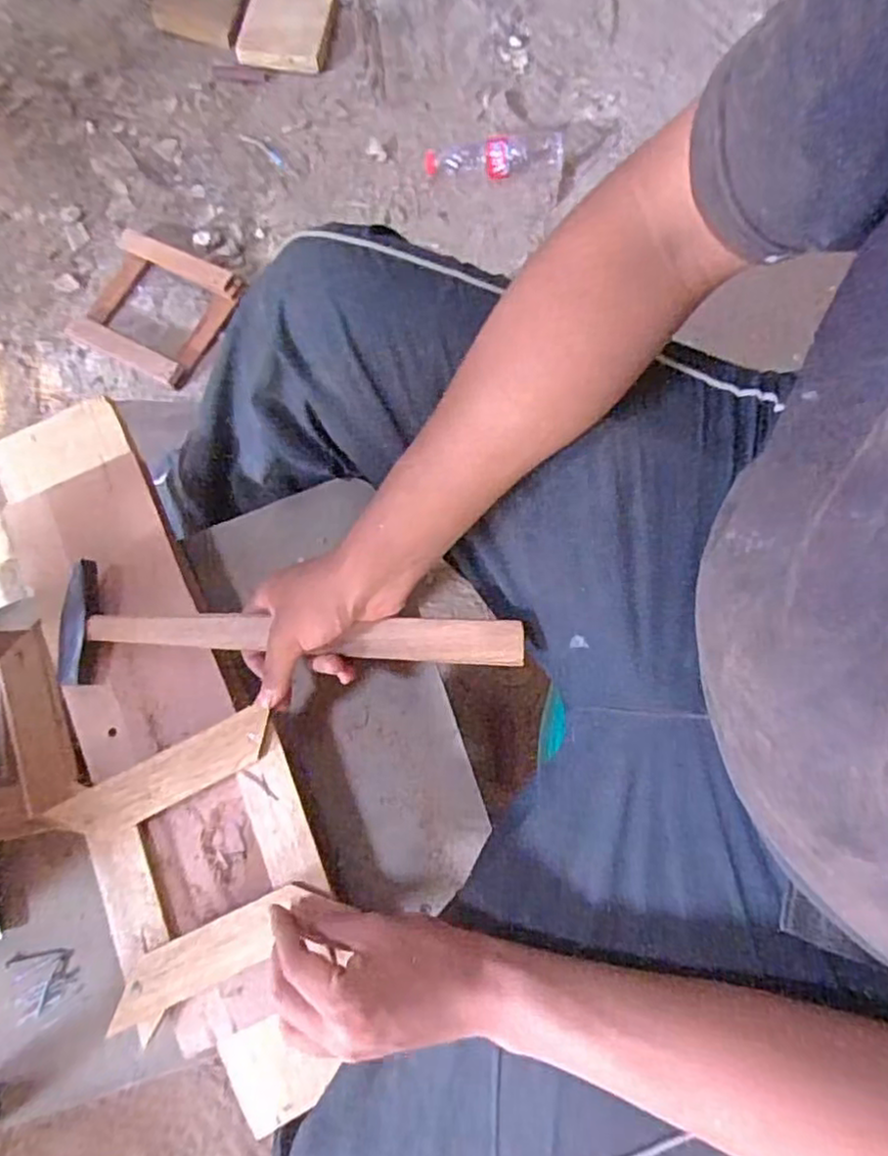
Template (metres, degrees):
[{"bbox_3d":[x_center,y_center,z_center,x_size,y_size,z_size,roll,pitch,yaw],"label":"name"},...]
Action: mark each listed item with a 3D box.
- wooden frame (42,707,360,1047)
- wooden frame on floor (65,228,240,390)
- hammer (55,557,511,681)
[{"bbox_3d":[-0.165,0.188,0.461,0.151,0.015,0.152,-25,76,-6],"label":"wooden frame"},{"bbox_3d":[-0.488,-0.457,1.152,0.251,0.035,0.236,26,78,9],"label":"wooden frame on floor"},{"bbox_3d":[-0.111,0.036,0.478,0.328,0.016,0.080,1,75,8],"label":"hammer"}]

